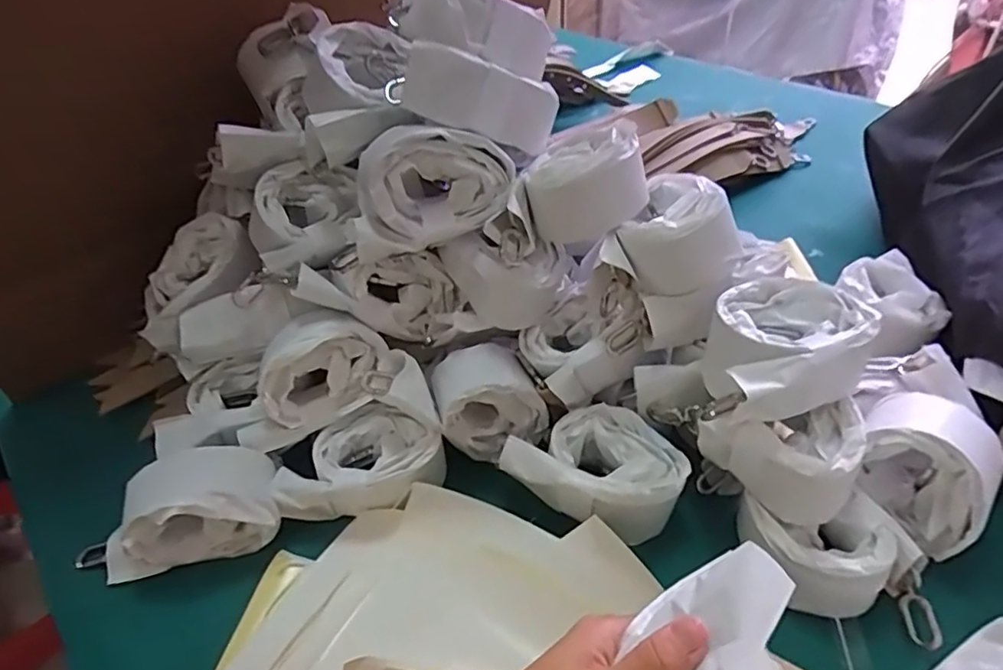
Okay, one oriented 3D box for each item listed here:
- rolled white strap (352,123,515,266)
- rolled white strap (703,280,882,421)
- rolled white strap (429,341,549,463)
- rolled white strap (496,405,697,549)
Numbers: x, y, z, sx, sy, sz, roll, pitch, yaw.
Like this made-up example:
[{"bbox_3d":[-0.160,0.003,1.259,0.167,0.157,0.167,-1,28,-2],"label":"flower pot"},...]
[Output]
[{"bbox_3d":[-0.048,-0.102,0.399,0.110,0.067,0.057,-13,41,-11],"label":"rolled white strap"},{"bbox_3d":[0.167,0.012,0.373,0.108,0.055,0.079,-20,43,-18],"label":"rolled white strap"},{"bbox_3d":[-0.011,0.048,0.445,0.074,0.070,0.046,-14,41,-12],"label":"rolled white strap"},{"bbox_3d":[0.067,0.088,0.414,0.111,0.035,0.084,23,47,28],"label":"rolled white strap"}]

